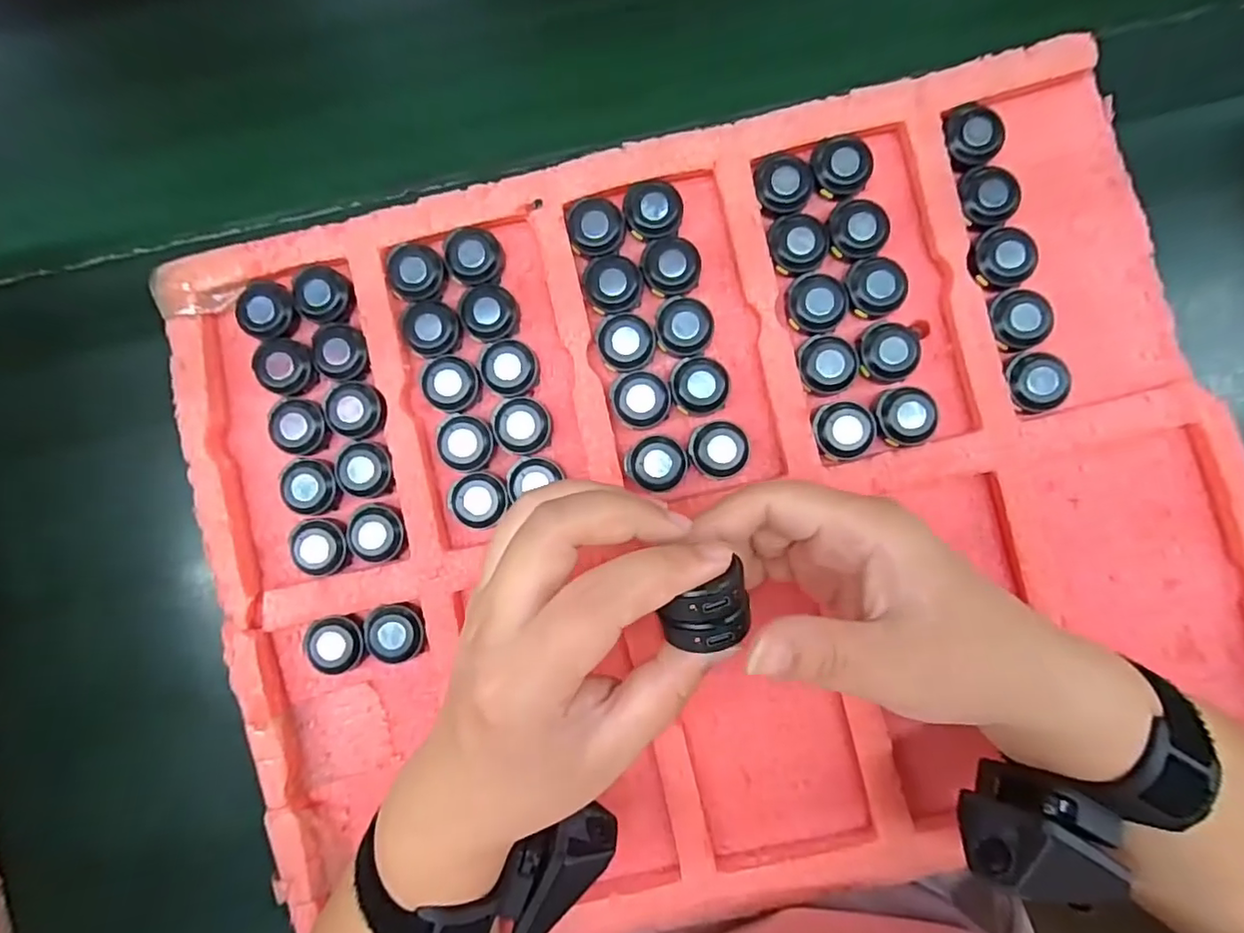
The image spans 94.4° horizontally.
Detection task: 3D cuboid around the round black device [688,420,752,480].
[{"bbox_3d":[0.050,-0.008,0.293,0.030,0.013,0.029,0,88,1],"label":"round black device"}]

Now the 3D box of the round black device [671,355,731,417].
[{"bbox_3d":[0.040,-0.041,0.294,0.029,0.013,0.029,0,88,1],"label":"round black device"}]

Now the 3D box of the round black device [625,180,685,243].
[{"bbox_3d":[0.016,-0.132,0.297,0.030,0.009,0.030,0,88,1],"label":"round black device"}]

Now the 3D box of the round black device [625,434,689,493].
[{"bbox_3d":[0.019,-0.002,0.295,0.030,0.012,0.029,0,88,1],"label":"round black device"}]

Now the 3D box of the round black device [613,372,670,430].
[{"bbox_3d":[0.010,-0.034,0.295,0.029,0.008,0.028,0,88,1],"label":"round black device"}]

